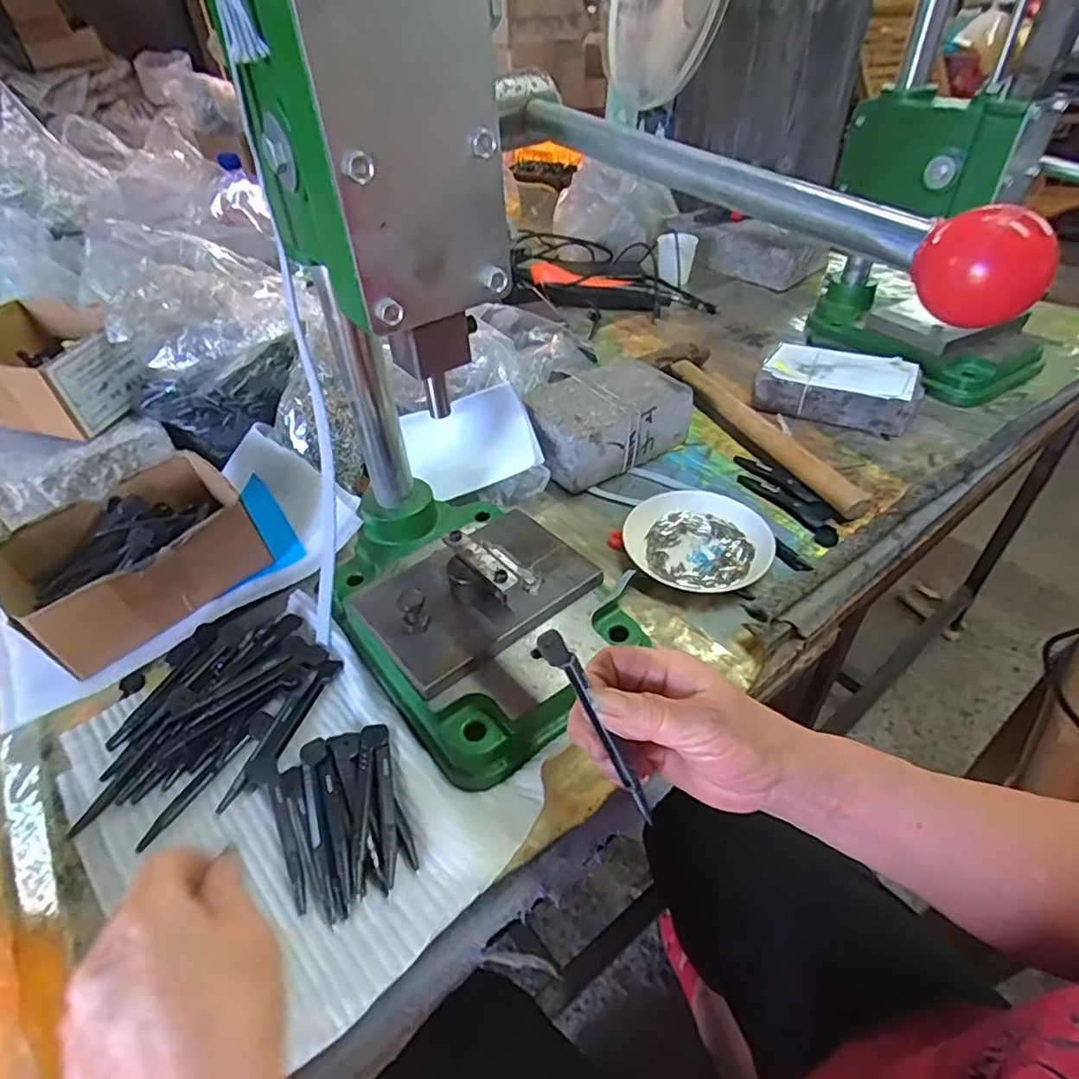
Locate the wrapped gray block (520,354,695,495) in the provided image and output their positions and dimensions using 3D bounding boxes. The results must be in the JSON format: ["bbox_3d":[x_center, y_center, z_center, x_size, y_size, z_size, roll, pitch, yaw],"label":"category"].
[{"bbox_3d":[0.063,-0.121,0.629,0.148,0.061,0.101,-26,46,-24],"label":"wrapped gray block"}]

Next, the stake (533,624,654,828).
[{"bbox_3d":[0.027,0.088,0.298,0.015,0.007,0.099,-27,84,-25],"label":"stake"}]

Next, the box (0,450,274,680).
[{"bbox_3d":[-0.322,0.010,0.496,0.156,0.068,0.127,-33,50,-30],"label":"box"}]

